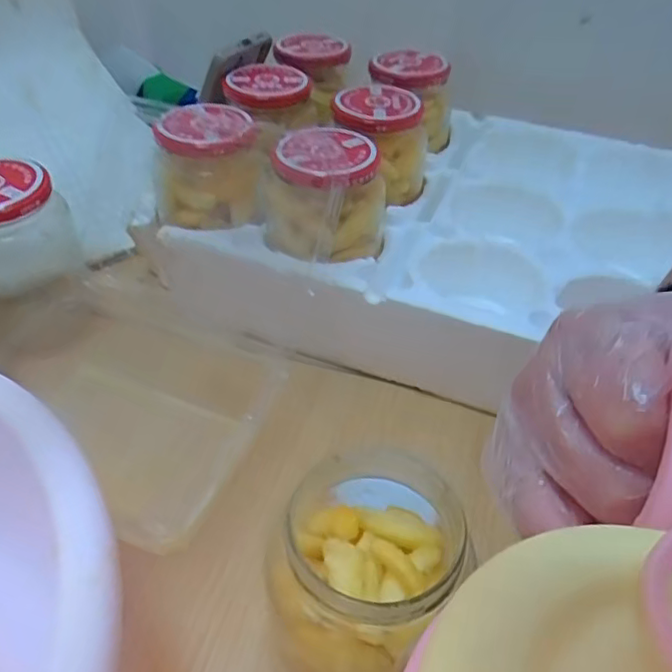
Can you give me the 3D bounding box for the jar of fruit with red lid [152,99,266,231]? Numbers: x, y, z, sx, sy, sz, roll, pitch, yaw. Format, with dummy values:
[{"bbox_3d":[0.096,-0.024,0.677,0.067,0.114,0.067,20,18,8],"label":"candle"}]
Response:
[{"bbox_3d":[-0.093,-0.126,0.454,0.078,0.067,0.074,-7,43,-11],"label":"jar of fruit with red lid"}]

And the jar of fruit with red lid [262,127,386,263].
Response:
[{"bbox_3d":[-0.006,-0.095,0.426,0.084,0.070,0.077,-1,42,-5],"label":"jar of fruit with red lid"}]

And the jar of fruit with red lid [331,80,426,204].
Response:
[{"bbox_3d":[0.035,-0.156,0.496,0.076,0.069,0.076,23,46,20],"label":"jar of fruit with red lid"}]

